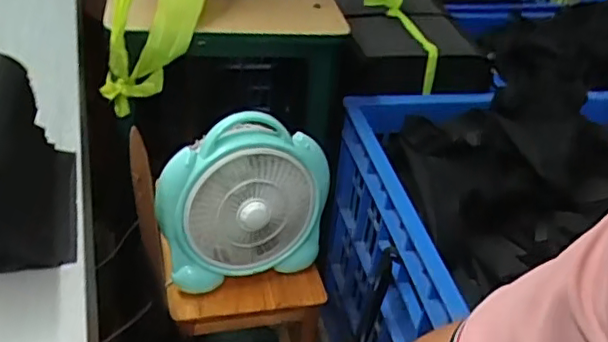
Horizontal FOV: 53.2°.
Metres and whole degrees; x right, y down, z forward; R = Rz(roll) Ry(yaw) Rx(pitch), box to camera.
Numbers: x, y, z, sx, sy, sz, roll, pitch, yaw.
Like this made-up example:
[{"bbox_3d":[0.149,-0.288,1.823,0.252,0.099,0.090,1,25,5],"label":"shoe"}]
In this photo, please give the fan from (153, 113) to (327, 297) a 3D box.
[{"bbox_3d":[-0.077,0.041,0.831,0.238,0.216,0.084,-13,40,-25],"label":"fan"}]

